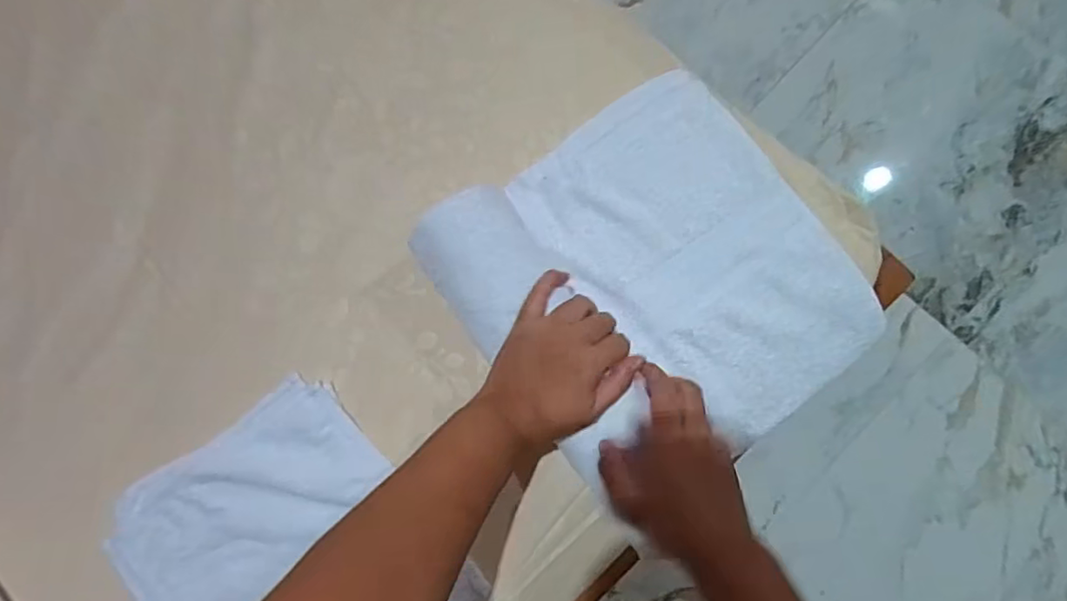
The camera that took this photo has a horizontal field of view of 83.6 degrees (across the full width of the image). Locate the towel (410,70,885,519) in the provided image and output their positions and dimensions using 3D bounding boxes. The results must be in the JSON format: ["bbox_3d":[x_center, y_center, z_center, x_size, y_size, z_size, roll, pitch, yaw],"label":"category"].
[{"bbox_3d":[0.111,-0.014,0.504,0.297,0.116,0.310,-39,82,1],"label":"towel"}]

